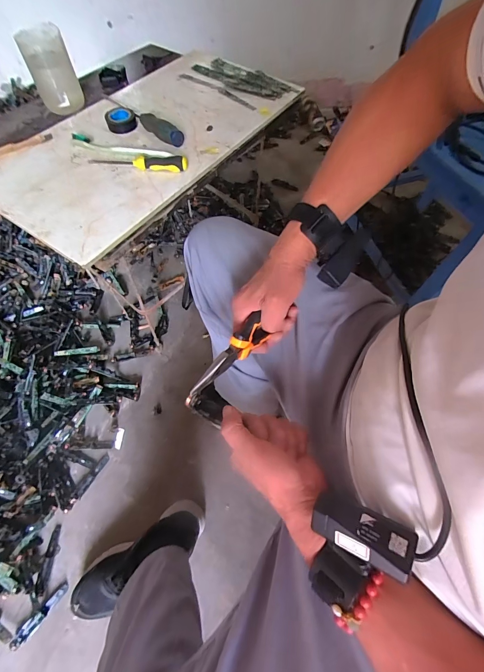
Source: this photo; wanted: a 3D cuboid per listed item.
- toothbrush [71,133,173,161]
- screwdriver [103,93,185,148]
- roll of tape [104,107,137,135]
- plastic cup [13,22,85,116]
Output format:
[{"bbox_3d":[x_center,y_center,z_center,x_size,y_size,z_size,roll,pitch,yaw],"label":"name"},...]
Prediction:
[{"bbox_3d":[-0.207,-0.318,0.528,0.171,0.018,0.028,6,59,3],"label":"toothbrush"},{"bbox_3d":[-0.180,-0.394,0.563,0.021,0.029,0.213,-40,67,-22],"label":"screwdriver"},{"bbox_3d":[-0.206,-0.370,0.537,0.047,0.019,0.047,-13,60,-8],"label":"roll of tape"},{"bbox_3d":[-0.347,-0.485,0.574,0.074,0.108,0.073,-21,62,-13],"label":"plastic cup"}]

